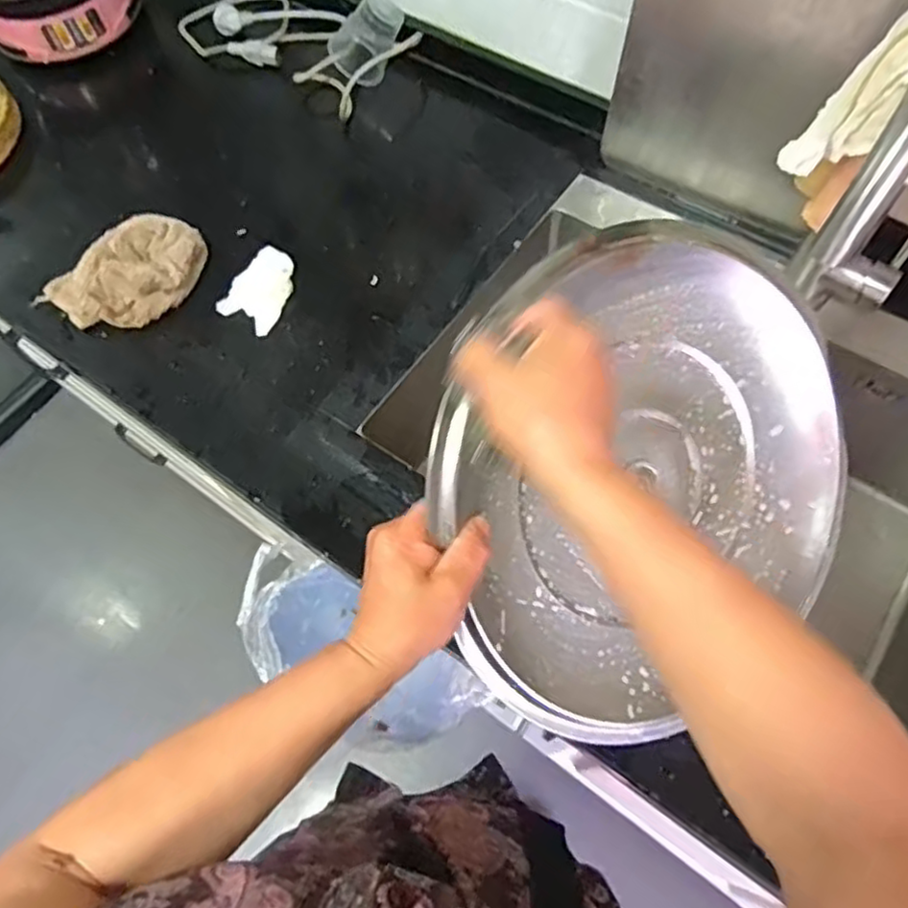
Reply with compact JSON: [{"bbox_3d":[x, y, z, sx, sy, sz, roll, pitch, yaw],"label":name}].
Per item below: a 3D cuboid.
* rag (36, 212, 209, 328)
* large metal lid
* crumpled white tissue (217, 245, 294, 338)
[{"bbox_3d":[-0.339,-0.187,0.718,0.157,0.055,0.108,-41,68,-17],"label":"rag"},{"bbox_3d":[0.127,0.010,0.456,0.316,0.038,0.307,-3,98,-24],"label":"large metal lid"},{"bbox_3d":[-0.198,-0.172,0.710,0.055,0.023,0.090,26,67,15],"label":"crumpled white tissue"}]

